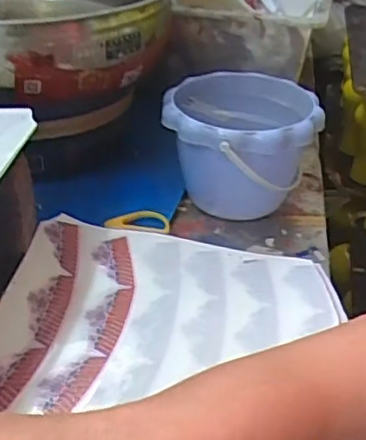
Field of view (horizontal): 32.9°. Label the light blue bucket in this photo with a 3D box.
[{"bbox_3d":[0.060,-0.073,0.648,0.153,0.117,0.158,3,35,4],"label":"light blue bucket"}]

